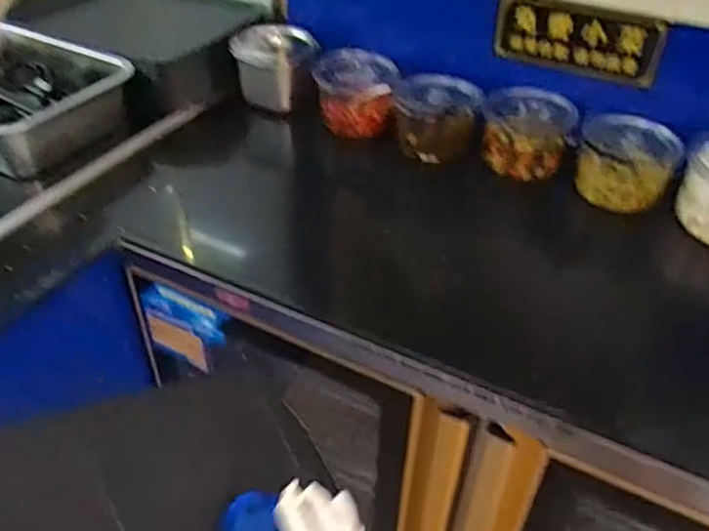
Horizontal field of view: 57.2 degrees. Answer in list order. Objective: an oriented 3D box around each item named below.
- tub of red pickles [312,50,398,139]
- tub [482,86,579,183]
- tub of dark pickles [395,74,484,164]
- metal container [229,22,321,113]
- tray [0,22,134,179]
[{"bbox_3d":[0.004,-0.276,1.034,0.125,0.091,0.121,0,43,0],"label":"tub of red pickles"},{"bbox_3d":[0.253,-0.199,0.959,0.123,0.087,0.128,0,43,0],"label":"tub"},{"bbox_3d":[0.123,-0.220,0.984,0.122,0.099,0.130,0,43,0],"label":"tub of dark pickles"},{"bbox_3d":[-0.136,-0.331,1.079,0.129,0.106,0.111,27,49,26],"label":"metal container"},{"bbox_3d":[-0.569,-0.278,1.052,0.408,0.099,0.281,24,48,24],"label":"tray"}]

